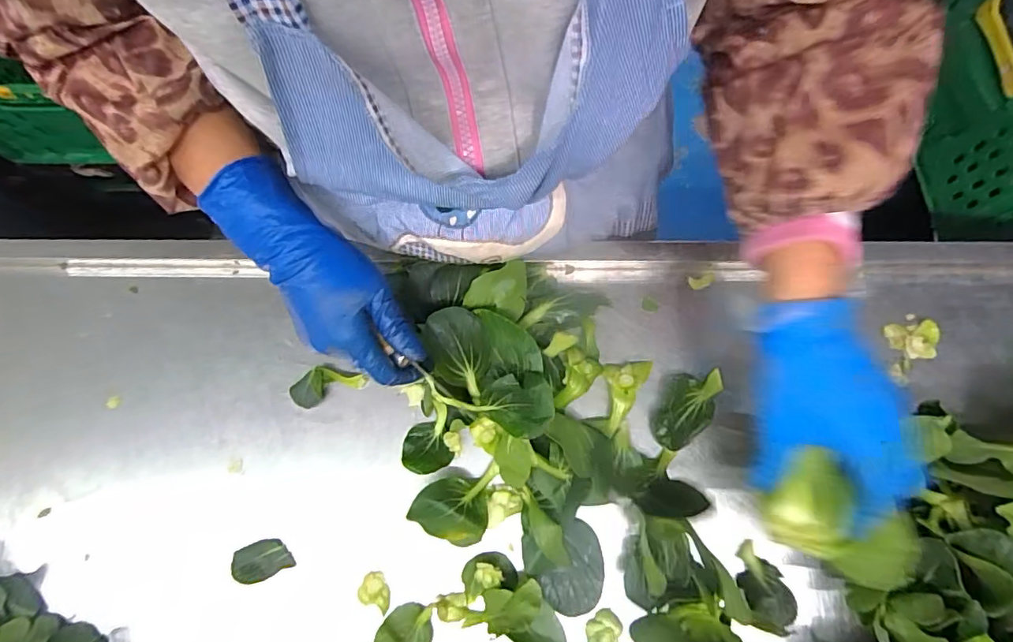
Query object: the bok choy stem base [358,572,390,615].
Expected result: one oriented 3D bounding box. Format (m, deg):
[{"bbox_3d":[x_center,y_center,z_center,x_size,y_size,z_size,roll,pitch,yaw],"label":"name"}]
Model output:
[{"bbox_3d":[-0.102,0.213,0.402,0.028,0.009,0.024,28,78,8],"label":"bok choy stem base"}]

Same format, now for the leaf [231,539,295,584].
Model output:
[{"bbox_3d":[-0.197,0.192,0.410,0.048,0.006,0.029,-22,76,-3],"label":"leaf"}]

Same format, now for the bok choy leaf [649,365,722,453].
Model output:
[{"bbox_3d":[0.148,0.071,0.420,0.043,0.013,0.073,24,78,8],"label":"bok choy leaf"}]

